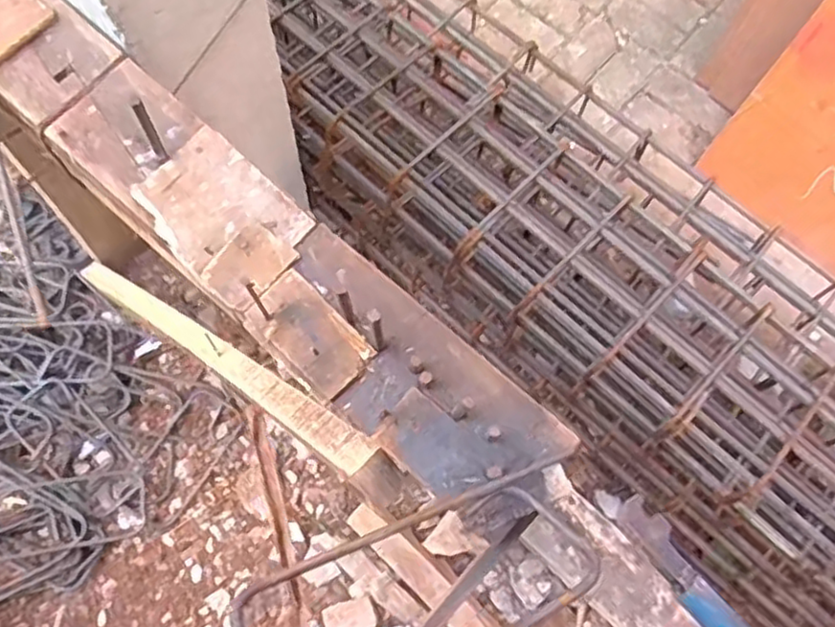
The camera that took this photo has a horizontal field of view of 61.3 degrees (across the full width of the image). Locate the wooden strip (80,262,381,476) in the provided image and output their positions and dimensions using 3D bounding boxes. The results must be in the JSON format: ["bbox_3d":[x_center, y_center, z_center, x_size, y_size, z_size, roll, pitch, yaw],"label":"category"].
[{"bbox_3d":[-0.322,0.027,0.978,0.042,0.030,0.912,-45,36,-19],"label":"wooden strip"}]

